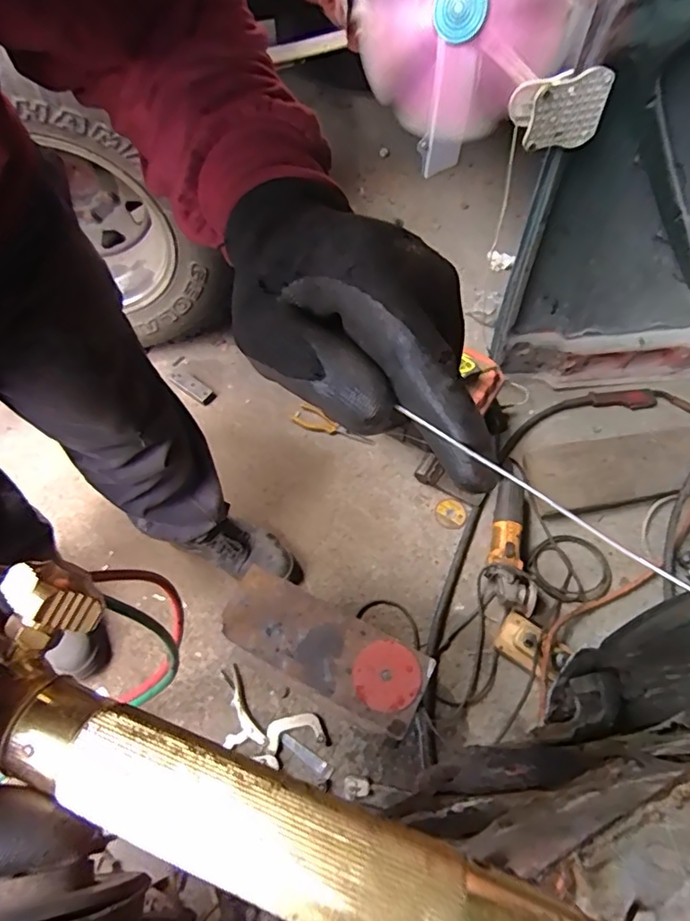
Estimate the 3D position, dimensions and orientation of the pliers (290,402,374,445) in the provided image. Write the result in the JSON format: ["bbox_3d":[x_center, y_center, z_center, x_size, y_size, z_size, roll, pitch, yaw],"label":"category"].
[{"bbox_3d":[-0.030,-0.068,1.300,0.201,0.018,0.051,29,66,13],"label":"pliers"}]

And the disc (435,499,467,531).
[{"bbox_3d":[0.232,0.118,1.214,0.067,0.008,0.063,1,63,-1],"label":"disc"}]

